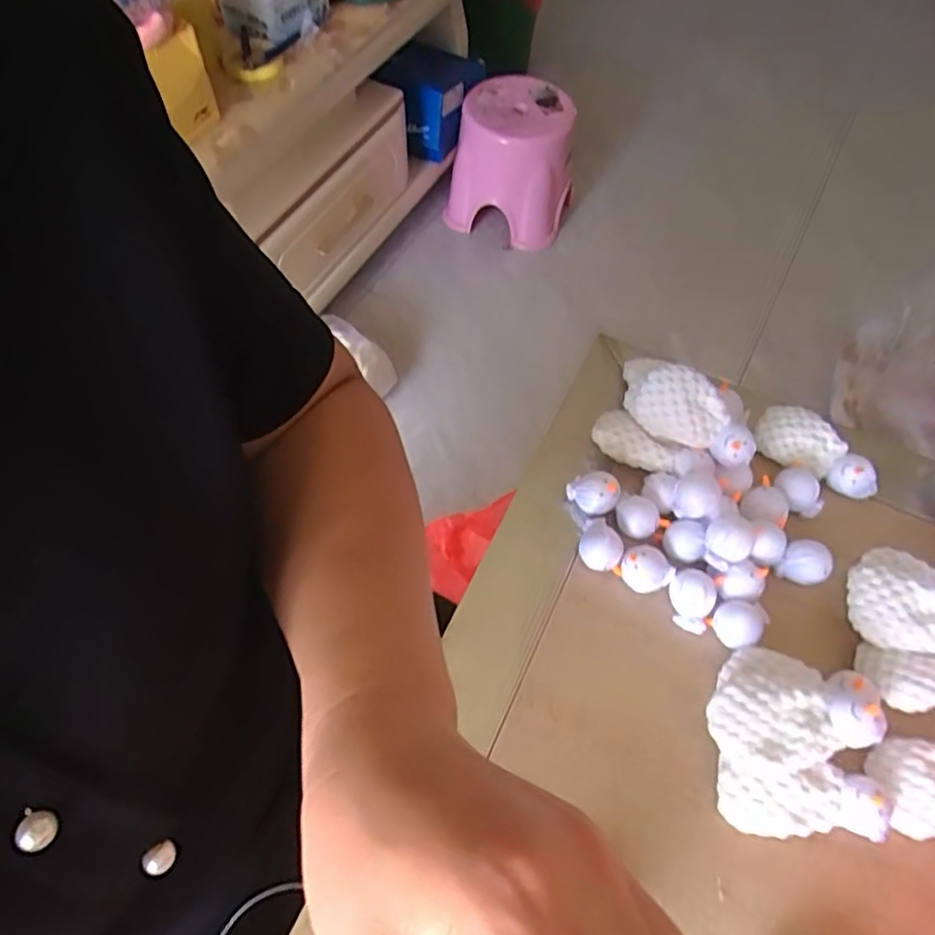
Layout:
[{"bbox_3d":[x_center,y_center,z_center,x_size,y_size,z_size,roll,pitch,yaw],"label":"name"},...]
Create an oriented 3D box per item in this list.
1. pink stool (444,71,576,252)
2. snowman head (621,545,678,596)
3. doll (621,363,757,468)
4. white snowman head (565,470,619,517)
[{"bbox_3d":[0.114,-0.693,1.455,0.261,0.269,0.238,21,61,9],"label":"pink stool"},{"bbox_3d":[0.102,0.060,0.366,0.026,0.025,0.025,2,60,-3],"label":"snowman head"},{"bbox_3d":[0.133,-0.031,0.375,0.078,0.037,0.027,29,63,13],"label":"doll"},{"bbox_3d":[0.077,0.017,0.388,0.022,0.027,0.027,-22,64,-15],"label":"white snowman head"}]

